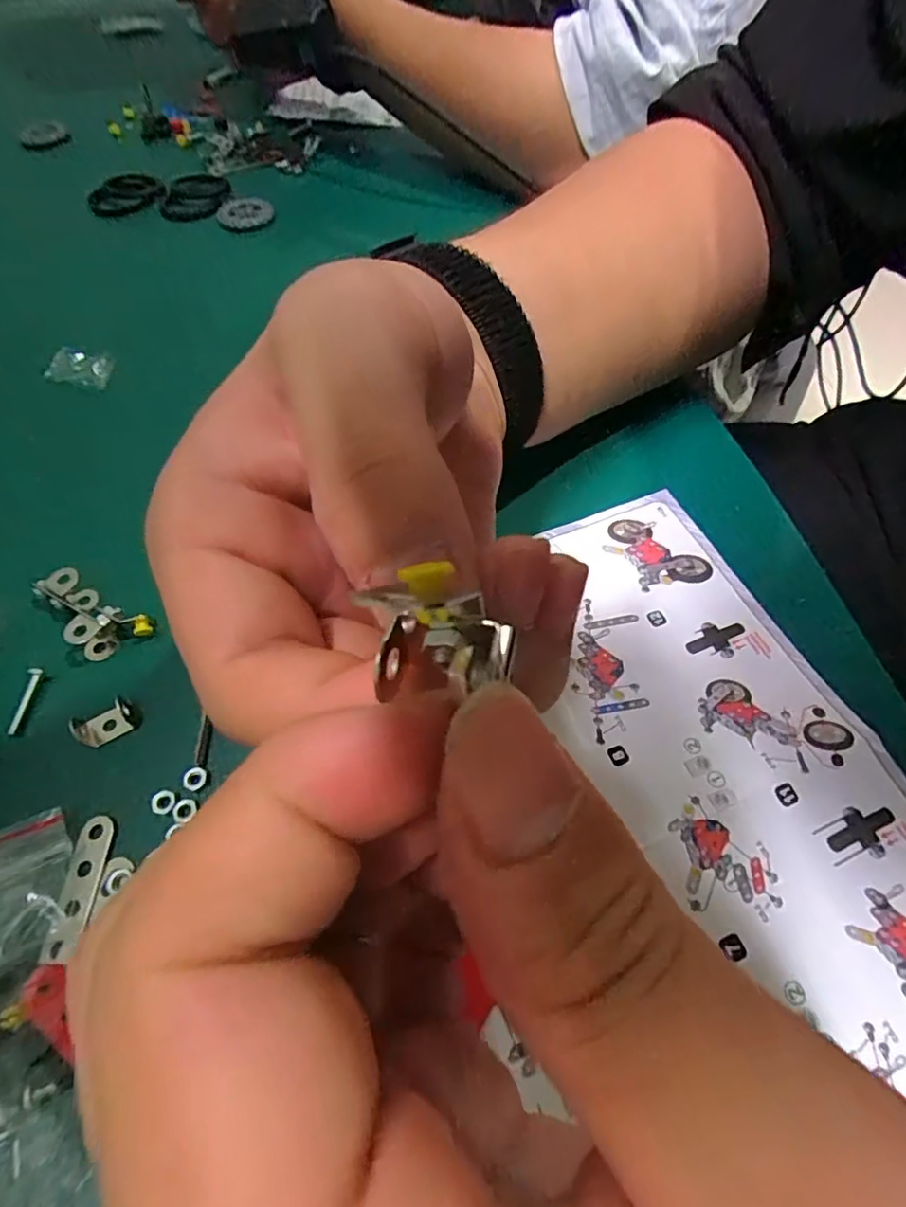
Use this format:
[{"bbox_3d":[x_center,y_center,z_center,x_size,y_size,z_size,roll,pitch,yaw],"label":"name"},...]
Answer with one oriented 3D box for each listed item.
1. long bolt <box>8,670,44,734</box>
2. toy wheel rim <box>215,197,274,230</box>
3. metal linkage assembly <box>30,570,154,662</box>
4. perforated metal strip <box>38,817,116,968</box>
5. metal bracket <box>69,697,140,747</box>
[{"bbox_3d":[-0.142,0.032,0.191,0.004,0.004,0.022,7,70,3],"label":"long bolt"},{"bbox_3d":[-0.128,-0.244,0.359,0.033,0.009,0.030,-8,58,-3],"label":"toy wheel rim"},{"bbox_3d":[-0.128,0.005,0.202,0.042,0.017,0.019,24,61,16],"label":"metal linkage assembly"},{"bbox_3d":[-0.106,0.080,0.164,0.009,0.004,0.037,4,56,-6],"label":"perforated metal strip"},{"bbox_3d":[-0.113,0.039,0.188,0.020,0.008,0.011,-23,60,-12],"label":"metal bracket"}]

